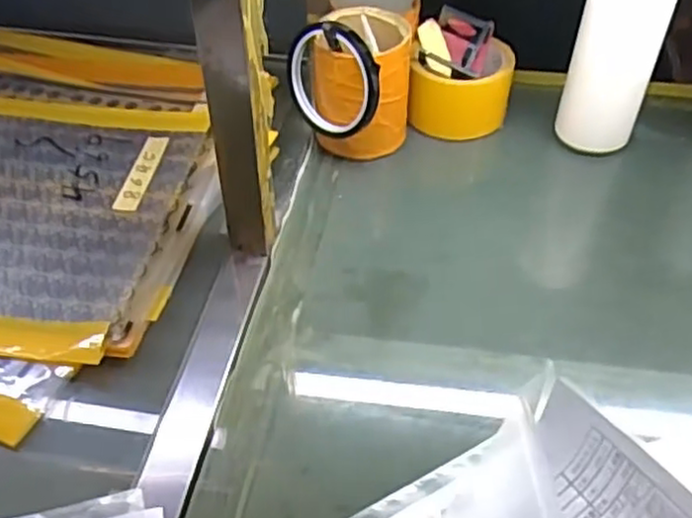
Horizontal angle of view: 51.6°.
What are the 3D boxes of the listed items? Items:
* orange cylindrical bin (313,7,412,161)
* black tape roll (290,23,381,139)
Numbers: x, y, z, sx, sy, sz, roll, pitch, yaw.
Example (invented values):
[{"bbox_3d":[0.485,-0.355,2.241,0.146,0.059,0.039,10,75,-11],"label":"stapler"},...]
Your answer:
[{"bbox_3d":[0.010,-0.150,0.614,0.080,0.123,0.088,0,46,0],"label":"orange cylindrical bin"},{"bbox_3d":[-0.014,-0.143,0.576,0.091,0.090,0.018,6,24,40],"label":"black tape roll"}]

